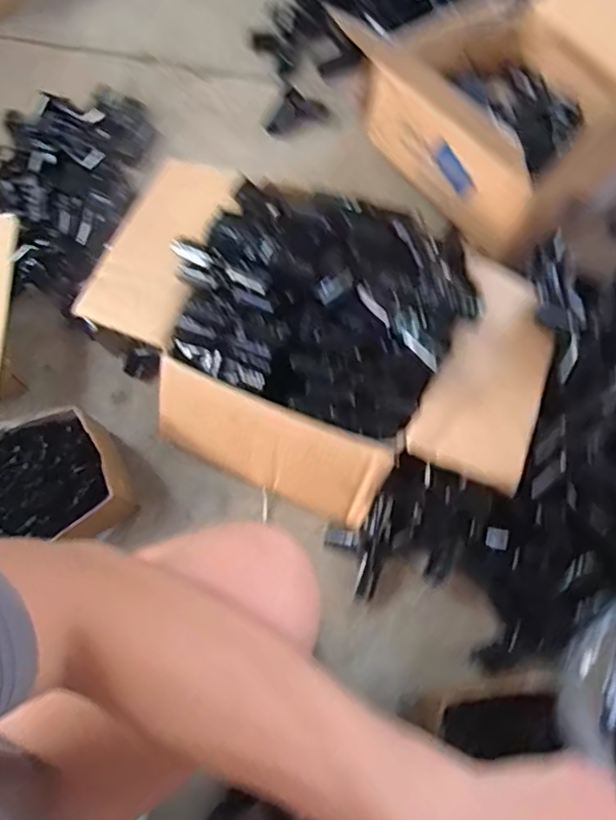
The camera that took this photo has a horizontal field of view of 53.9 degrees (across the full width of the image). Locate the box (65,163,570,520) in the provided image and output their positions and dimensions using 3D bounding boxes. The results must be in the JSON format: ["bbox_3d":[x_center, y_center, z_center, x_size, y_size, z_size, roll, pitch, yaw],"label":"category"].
[{"bbox_3d":[0.005,-0.086,0.778,0.553,0.189,0.351,24,73,8],"label":"box"}]

